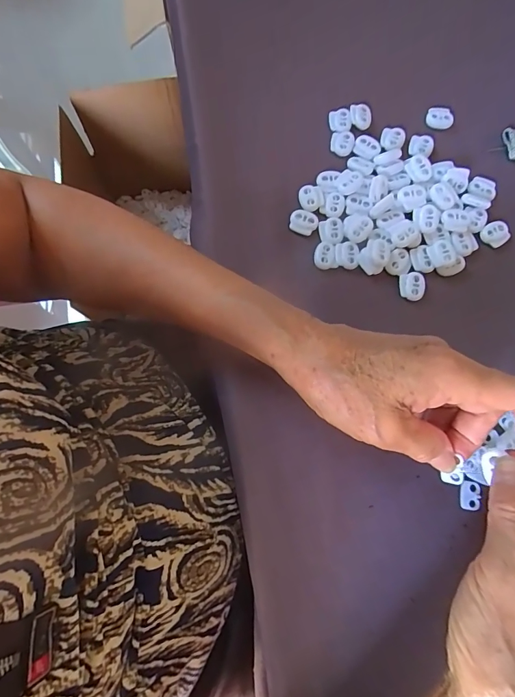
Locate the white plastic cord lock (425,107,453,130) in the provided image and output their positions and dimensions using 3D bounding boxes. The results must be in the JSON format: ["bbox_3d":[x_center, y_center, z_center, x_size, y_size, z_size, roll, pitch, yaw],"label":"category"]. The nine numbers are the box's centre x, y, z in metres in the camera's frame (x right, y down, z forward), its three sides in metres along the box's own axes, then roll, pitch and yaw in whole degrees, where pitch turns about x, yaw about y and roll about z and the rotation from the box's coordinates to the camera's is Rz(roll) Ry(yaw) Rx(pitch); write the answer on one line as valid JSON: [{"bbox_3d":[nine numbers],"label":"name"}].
[{"bbox_3d":[0.157,-0.197,0.332,0.022,0.010,0.013,3,77,1],"label":"white plastic cord lock"}]

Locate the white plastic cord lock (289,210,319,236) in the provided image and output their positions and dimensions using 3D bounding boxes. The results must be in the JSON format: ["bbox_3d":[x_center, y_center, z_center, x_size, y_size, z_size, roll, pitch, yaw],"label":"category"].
[{"bbox_3d":[0.037,-0.100,0.307,0.022,0.004,0.018,21,78,5],"label":"white plastic cord lock"}]

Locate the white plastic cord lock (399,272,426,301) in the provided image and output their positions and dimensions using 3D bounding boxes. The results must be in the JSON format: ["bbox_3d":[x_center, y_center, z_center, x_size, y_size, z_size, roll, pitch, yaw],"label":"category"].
[{"bbox_3d":[0.118,-0.048,0.295,0.019,0.004,0.022,2,77,1],"label":"white plastic cord lock"}]

